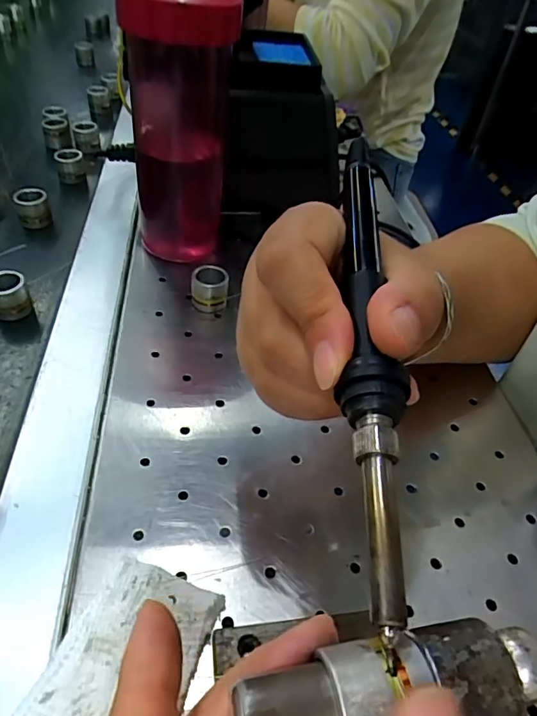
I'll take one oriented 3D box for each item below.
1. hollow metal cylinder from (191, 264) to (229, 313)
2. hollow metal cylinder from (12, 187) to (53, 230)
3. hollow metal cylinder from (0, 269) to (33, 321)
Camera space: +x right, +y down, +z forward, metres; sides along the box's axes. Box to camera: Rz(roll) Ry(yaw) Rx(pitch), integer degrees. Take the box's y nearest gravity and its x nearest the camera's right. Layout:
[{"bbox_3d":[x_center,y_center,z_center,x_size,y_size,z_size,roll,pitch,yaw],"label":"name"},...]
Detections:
[{"bbox_3d":[-0.040,-0.047,0.339,0.024,0.025,0.023,0,46,-11],"label":"hollow metal cylinder"},{"bbox_3d":[-0.193,-0.124,0.406,0.024,0.025,0.021,-8,48,-19],"label":"hollow metal cylinder"},{"bbox_3d":[-0.169,-0.039,0.322,0.024,0.029,0.020,-12,49,-22],"label":"hollow metal cylinder"}]

